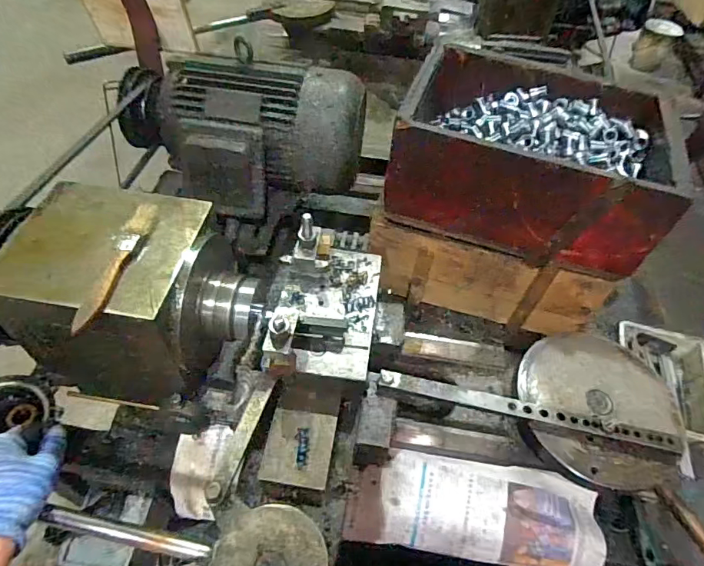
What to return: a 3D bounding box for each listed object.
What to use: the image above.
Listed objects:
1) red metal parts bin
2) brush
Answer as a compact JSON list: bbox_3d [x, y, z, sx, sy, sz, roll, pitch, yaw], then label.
[{"bbox_3d":[0.242,-0.180,0.658,0.329,0.145,0.240,17,51,9],"label":"red metal parts bin"},{"bbox_3d":[-0.210,-0.018,0.422,0.022,0.012,0.147,6,50,0],"label":"brush"}]

